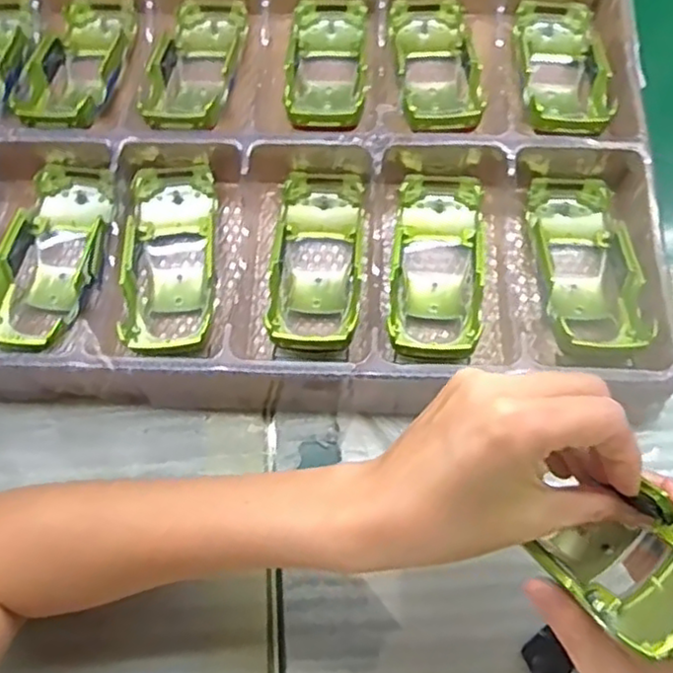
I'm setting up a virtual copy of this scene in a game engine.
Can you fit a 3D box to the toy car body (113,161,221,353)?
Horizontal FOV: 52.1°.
[{"bbox_3d":[-0.099,-0.048,0.422,0.058,0.040,0.135,-4,69,0],"label":"toy car body"}]

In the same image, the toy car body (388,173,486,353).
[{"bbox_3d":[0.061,-0.048,0.416,0.052,0.028,0.121,6,69,4],"label":"toy car body"}]

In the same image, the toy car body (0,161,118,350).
[{"bbox_3d":[-0.171,-0.051,0.423,0.059,0.039,0.135,6,69,3],"label":"toy car body"}]

